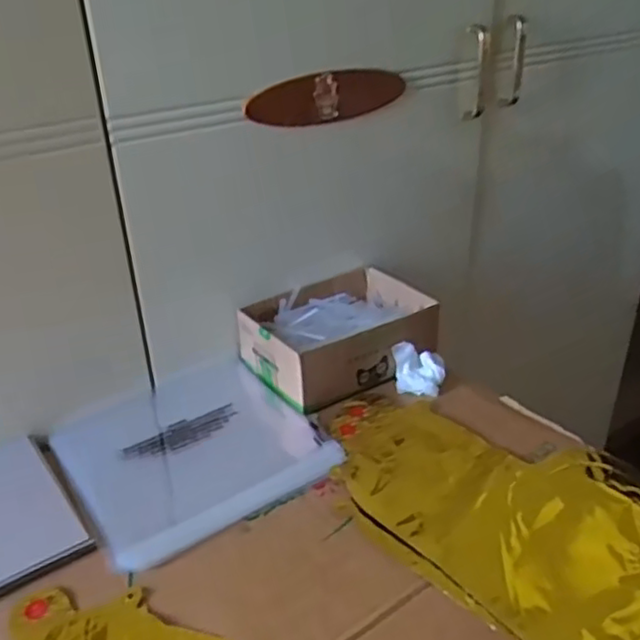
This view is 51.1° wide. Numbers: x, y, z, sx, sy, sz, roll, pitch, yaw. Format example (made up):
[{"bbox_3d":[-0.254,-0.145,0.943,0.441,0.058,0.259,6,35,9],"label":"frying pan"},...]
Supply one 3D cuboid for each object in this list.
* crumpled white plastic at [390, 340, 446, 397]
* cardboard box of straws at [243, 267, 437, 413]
[{"bbox_3d":[0.101,0.048,0.688,0.055,0.036,0.049,3,30,7],"label":"crumpled white plastic"},{"bbox_3d":[0.023,0.015,0.718,0.186,0.068,0.130,-18,34,-27],"label":"cardboard box of straws"}]

